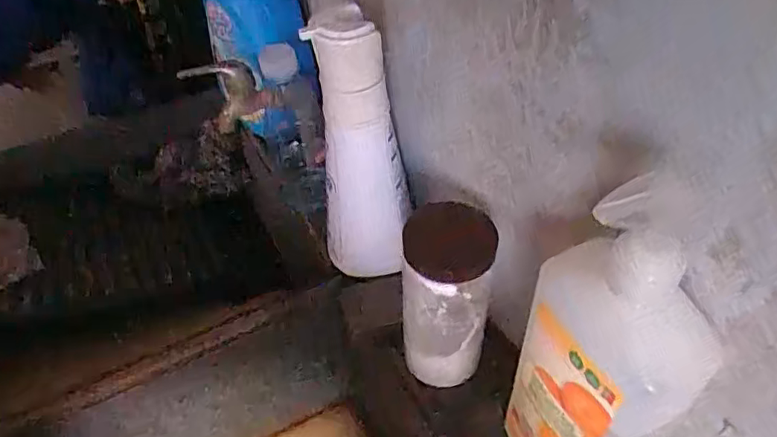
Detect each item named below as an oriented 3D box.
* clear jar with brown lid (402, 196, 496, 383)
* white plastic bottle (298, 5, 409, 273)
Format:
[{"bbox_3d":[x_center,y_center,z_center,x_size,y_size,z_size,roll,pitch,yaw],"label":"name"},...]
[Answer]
[{"bbox_3d":[0.041,0.060,0.427,0.060,0.150,0.056,2,46,3],"label":"clear jar with brown lid"},{"bbox_3d":[-0.023,-0.049,0.472,0.080,0.235,0.053,3,46,4],"label":"white plastic bottle"}]

